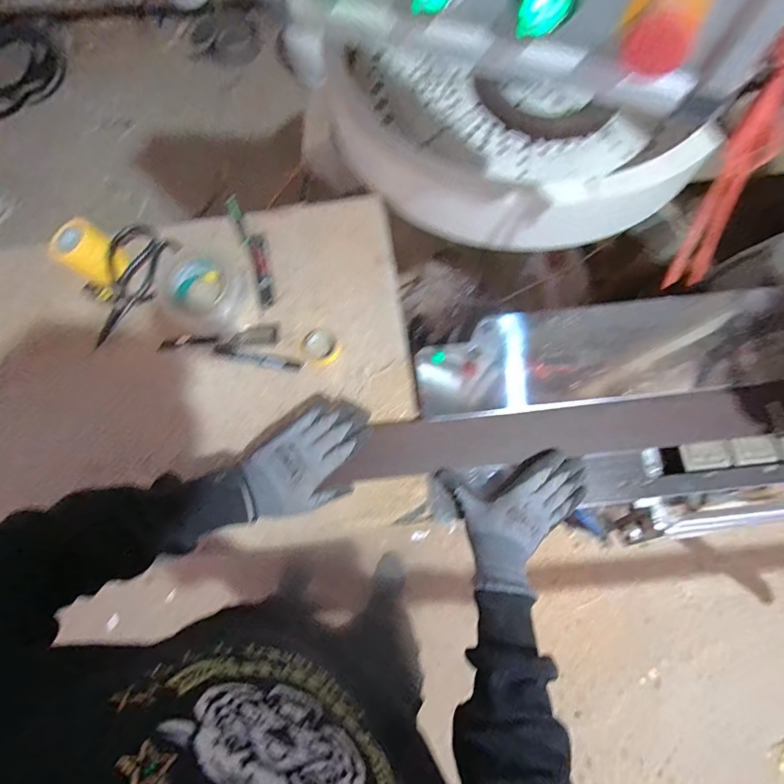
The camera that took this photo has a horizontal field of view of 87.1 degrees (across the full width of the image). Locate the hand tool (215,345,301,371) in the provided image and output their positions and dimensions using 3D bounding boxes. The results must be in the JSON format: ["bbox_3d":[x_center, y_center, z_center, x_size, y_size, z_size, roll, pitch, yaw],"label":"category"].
[{"bbox_3d":[-0.194,-0.048,0.595,0.126,0.005,0.015,12,76,3],"label":"hand tool"}]

